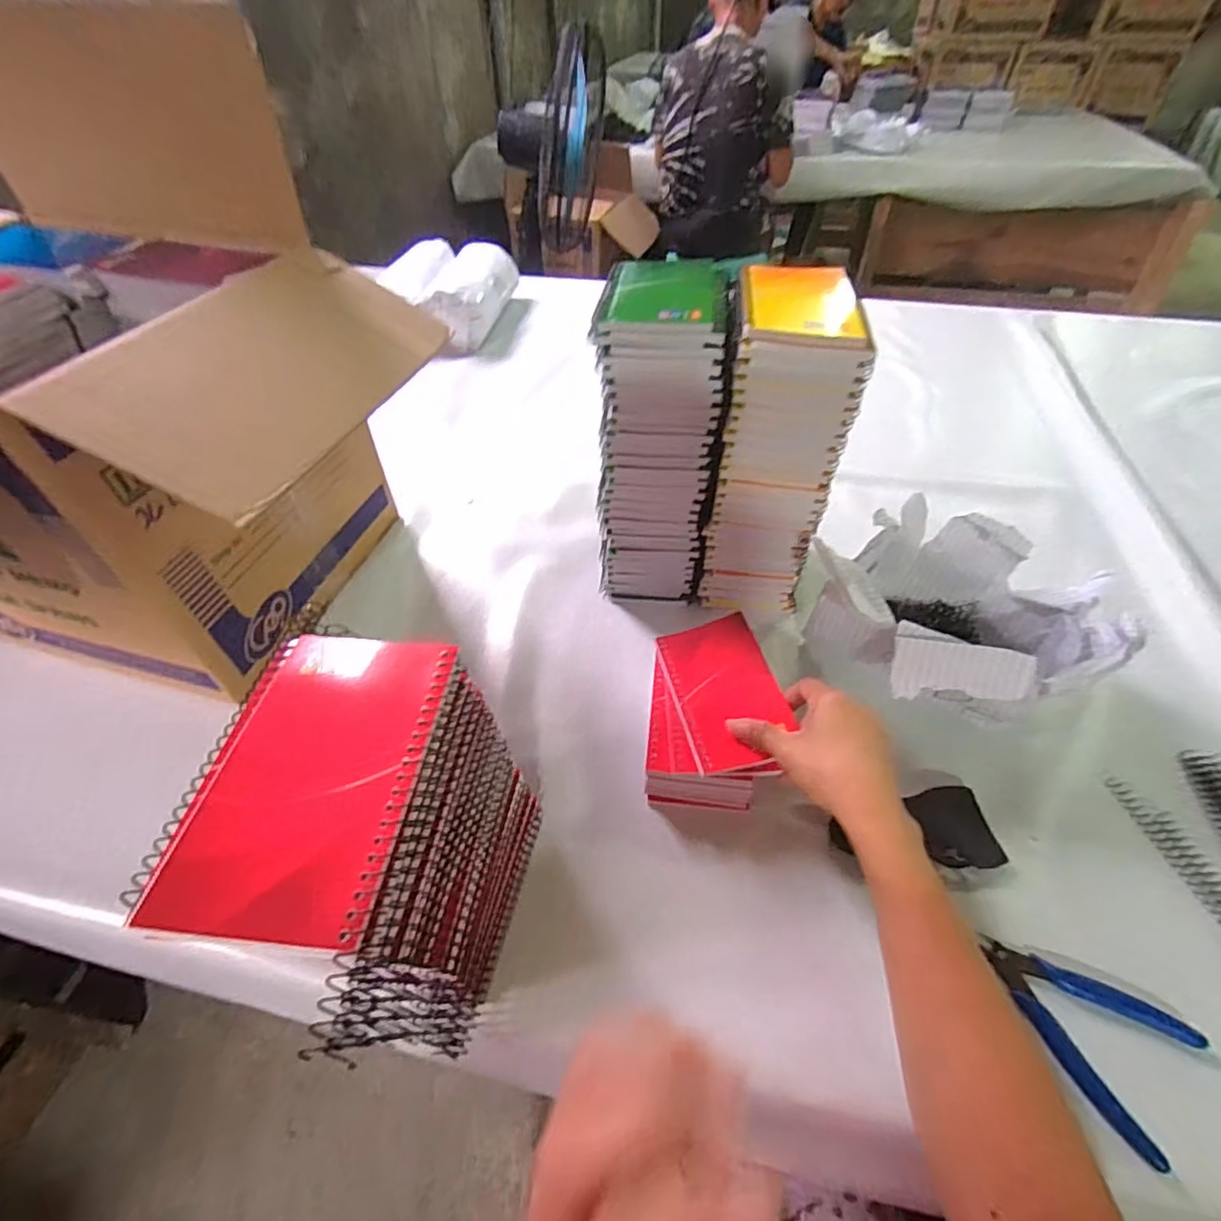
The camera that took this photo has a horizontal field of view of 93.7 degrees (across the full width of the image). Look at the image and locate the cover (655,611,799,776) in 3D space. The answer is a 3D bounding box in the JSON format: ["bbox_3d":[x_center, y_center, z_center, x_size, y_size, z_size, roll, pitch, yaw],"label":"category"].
[{"bbox_3d":[0.091,0.062,0.455,0.079,0.004,0.124,-18,52,2],"label":"cover"}]

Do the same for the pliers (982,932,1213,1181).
[{"bbox_3d":[0.292,0.267,0.350,0.119,0.016,0.082,23,54,16],"label":"pliers"}]

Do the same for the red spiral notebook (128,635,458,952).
[{"bbox_3d":[-0.121,0.065,0.243,0.080,0.015,0.132,3,49,4],"label":"red spiral notebook"}]

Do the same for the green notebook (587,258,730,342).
[{"bbox_3d":[0.042,-0.239,0.442,0.098,0.013,0.104,2,49,3],"label":"green notebook"}]

